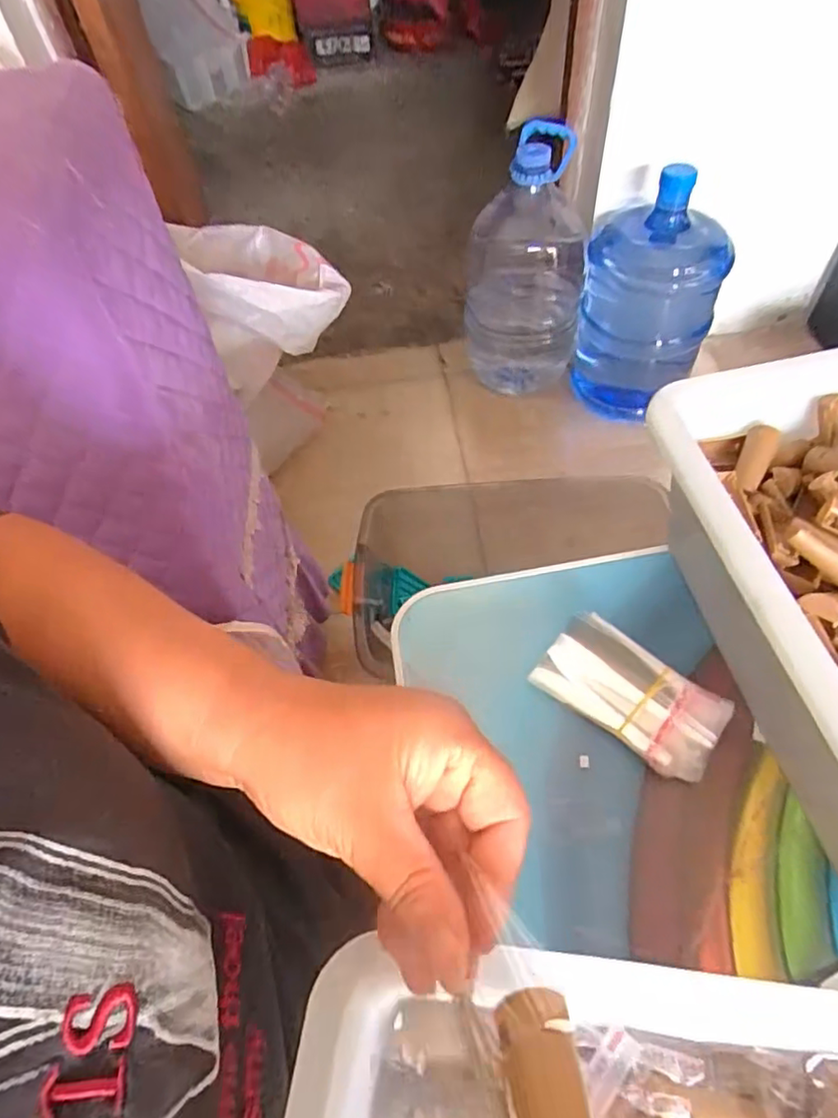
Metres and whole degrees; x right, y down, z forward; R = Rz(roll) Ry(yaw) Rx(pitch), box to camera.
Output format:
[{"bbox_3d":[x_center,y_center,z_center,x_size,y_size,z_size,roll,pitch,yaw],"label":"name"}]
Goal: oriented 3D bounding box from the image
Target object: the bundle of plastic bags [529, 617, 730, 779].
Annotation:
[{"bbox_3d":[0.134,0.086,0.391,0.113,0.024,0.055,35,66,25],"label":"bundle of plastic bags"}]

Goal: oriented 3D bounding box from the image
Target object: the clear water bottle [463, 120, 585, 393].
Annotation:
[{"bbox_3d":[0.210,-0.583,1.233,0.225,0.435,0.207,-1,56,5],"label":"clear water bottle"}]

